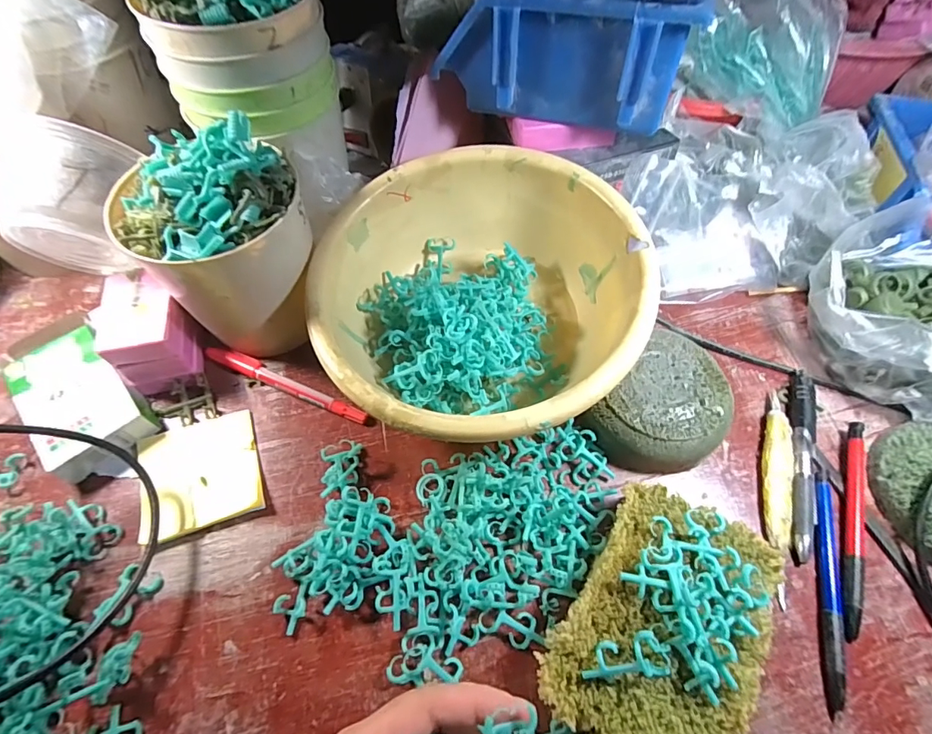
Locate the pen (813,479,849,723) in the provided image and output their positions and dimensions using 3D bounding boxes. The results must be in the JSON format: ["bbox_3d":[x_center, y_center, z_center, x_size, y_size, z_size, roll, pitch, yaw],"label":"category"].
[{"bbox_3d":[0.224,0.131,0.282,0.016,0.009,0.138,15,60,7],"label":"pen"}]

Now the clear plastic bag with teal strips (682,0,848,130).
[{"bbox_3d":[0.280,-0.304,0.418,0.135,0.103,0.121,28,63,15],"label":"clear plastic bag with teal strips"}]

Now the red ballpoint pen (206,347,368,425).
[{"bbox_3d":[-0.137,0.012,0.351,0.138,0.009,0.014,21,61,11],"label":"red ballpoint pen"}]

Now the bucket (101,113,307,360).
[{"bbox_3d":[-0.161,-0.079,0.321,0.099,0.148,0.096,1,59,-1],"label":"bucket"}]

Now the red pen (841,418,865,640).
[{"bbox_3d":[0.254,0.100,0.299,0.014,0.012,0.141,22,61,12],"label":"red pen"}]

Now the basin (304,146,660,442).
[{"bbox_3d":[0.007,-0.046,0.334,0.216,0.096,0.220,1,59,-1],"label":"basin"}]

